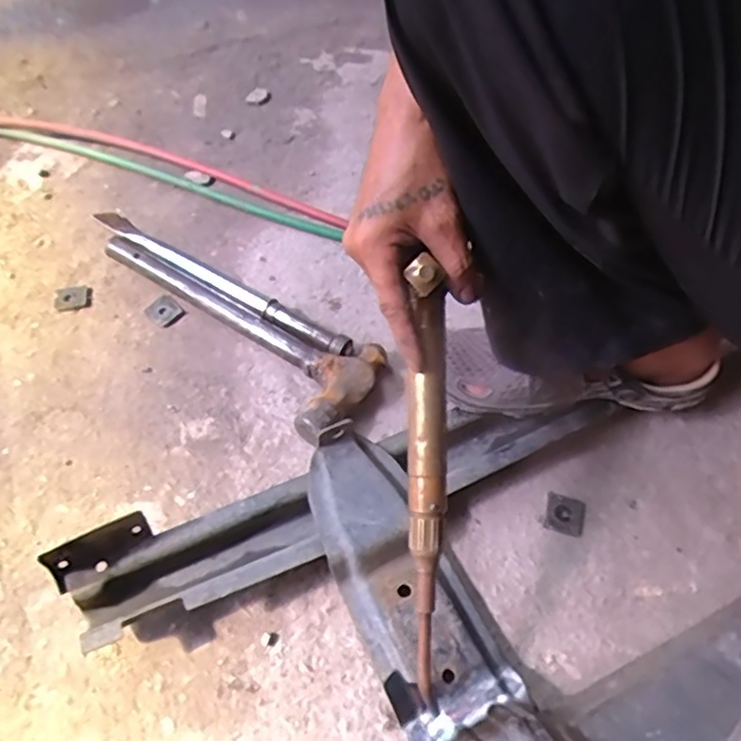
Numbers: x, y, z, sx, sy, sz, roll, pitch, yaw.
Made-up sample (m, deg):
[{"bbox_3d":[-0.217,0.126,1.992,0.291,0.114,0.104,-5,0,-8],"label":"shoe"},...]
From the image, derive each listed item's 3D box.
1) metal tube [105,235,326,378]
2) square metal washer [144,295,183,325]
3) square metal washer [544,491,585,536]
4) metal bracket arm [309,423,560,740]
[{"bbox_3d":[-0.173,-0.074,0.678,0.289,0.031,0.027,31,62,18],"label":"metal tube"},{"bbox_3d":[-0.228,-0.066,0.689,0.036,0.009,0.033,35,63,20],"label":"square metal washer"},{"bbox_3d":[0.176,0.130,0.567,0.034,0.004,0.035,15,58,9],"label":"square metal washer"},{"bbox_3d":[0.042,0.182,0.470,0.096,0.102,0.315,-22,60,-14],"label":"metal bracket arm"}]

